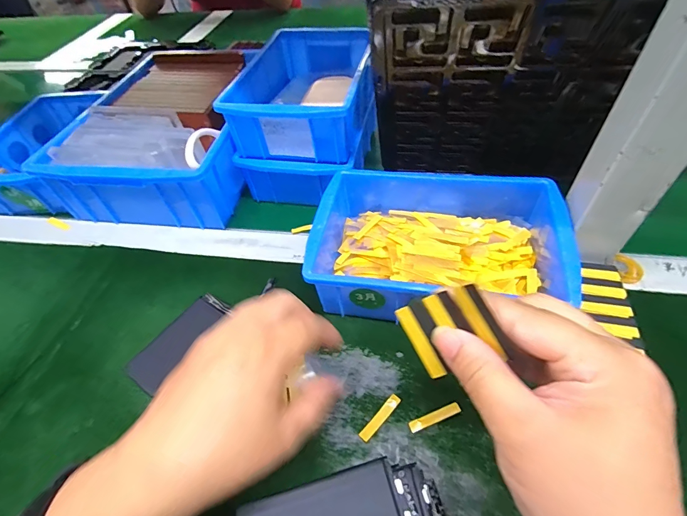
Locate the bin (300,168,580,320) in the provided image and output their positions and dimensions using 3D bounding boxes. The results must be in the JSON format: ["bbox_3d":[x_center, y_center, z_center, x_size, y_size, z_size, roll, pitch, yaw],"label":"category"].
[{"bbox_3d":[0.077,-0.008,0.323,0.202,0.069,0.137,3,50,8],"label":"bin"}]

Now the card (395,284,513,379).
[{"bbox_3d":[0.051,0.035,0.175,0.005,0.045,0.038,-23,84,-51],"label":"card"}]

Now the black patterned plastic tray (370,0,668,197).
[{"bbox_3d":[0.171,-0.124,0.298,0.285,0.225,0.015,5,76,8],"label":"black patterned plastic tray"}]

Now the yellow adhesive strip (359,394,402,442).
[{"bbox_3d":[0.027,0.116,0.266,0.009,0.004,0.039,35,61,30],"label":"yellow adhesive strip"}]

